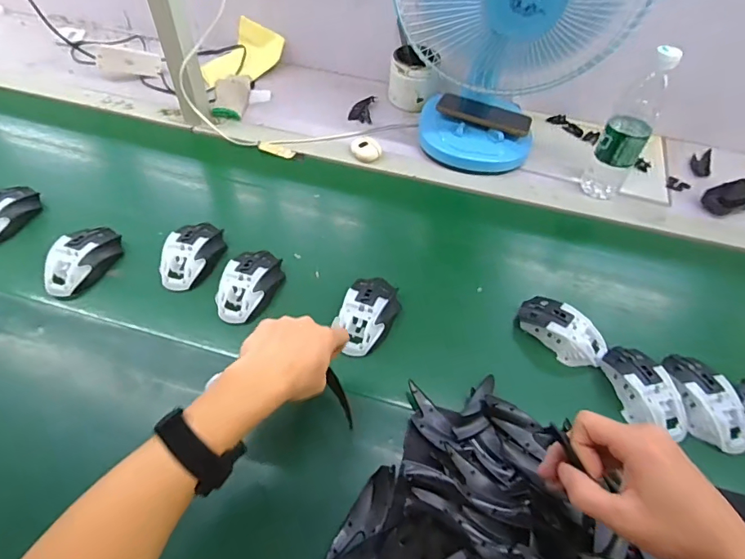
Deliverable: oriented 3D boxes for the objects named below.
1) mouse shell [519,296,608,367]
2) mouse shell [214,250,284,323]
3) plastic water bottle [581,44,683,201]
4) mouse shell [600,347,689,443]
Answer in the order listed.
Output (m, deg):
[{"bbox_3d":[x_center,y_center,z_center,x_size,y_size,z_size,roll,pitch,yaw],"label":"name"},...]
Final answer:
[{"bbox_3d":[0.243,0.064,0.580,0.110,0.037,0.055,33,56,23],"label":"mouse shell"},{"bbox_3d":[-0.162,0.004,0.599,0.062,0.033,0.110,15,51,9],"label":"mouse shell"},{"bbox_3d":[0.388,-0.228,0.686,0.063,0.218,0.059,33,56,22],"label":"plastic water bottle"},{"bbox_3d":[0.322,0.131,0.537,0.065,0.040,0.113,-17,53,-17],"label":"mouse shell"}]

